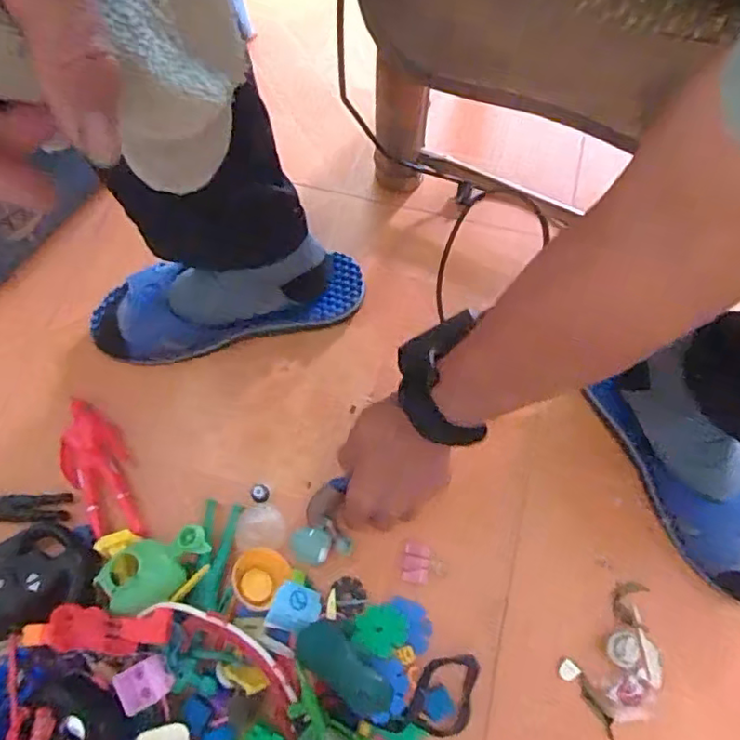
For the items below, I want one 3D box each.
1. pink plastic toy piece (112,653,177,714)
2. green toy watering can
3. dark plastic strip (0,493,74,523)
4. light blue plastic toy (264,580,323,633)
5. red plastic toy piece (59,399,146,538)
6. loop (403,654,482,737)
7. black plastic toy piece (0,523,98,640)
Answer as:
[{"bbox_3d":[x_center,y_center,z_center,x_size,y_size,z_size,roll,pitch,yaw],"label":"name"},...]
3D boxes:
[{"bbox_3d":[-0.168,0.237,0.449,0.039,0.026,0.031,-27,71,-12],"label":"pink plastic toy piece"},{"bbox_3d":[-0.172,0.164,0.487,0.084,0.046,0.054,-25,70,-10],"label":"green toy watering can"},{"bbox_3d":[-0.326,0.123,0.525,0.119,0.012,0.025,-1,68,-2],"label":"dark plastic strip"},{"bbox_3d":[-0.061,0.195,0.485,0.040,0.005,0.038,32,53,-13],"label":"light blue plastic toy"},{"bbox_3d":[-0.247,0.092,0.542,0.055,0.031,0.140,-26,71,-12],"label":"red plastic toy piece"},{"bbox_3d":[0.060,0.254,0.466,0.046,0.027,0.064,24,69,8],"label":"loop"},{"bbox_3d":[-0.298,0.182,0.486,0.138,0.033,0.090,-28,71,-12],"label":"black plastic toy piece"}]

